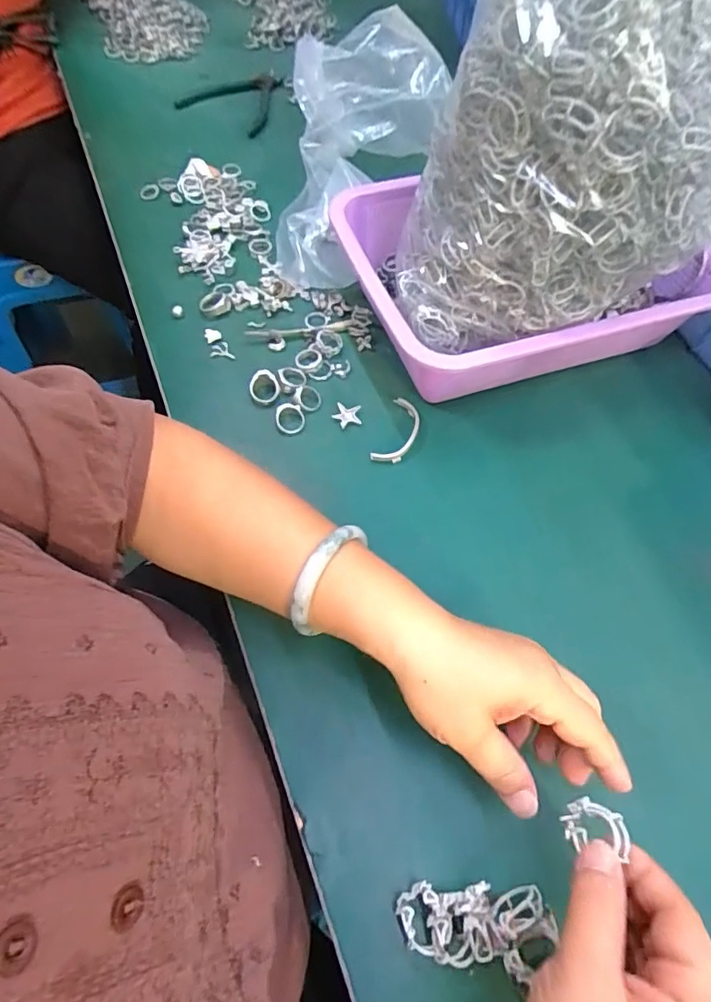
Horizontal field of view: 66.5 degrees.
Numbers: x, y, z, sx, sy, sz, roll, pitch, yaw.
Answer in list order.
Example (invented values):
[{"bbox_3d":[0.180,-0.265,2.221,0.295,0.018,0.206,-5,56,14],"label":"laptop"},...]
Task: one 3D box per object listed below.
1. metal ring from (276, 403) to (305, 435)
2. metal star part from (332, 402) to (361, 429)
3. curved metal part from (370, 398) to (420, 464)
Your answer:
[{"bbox_3d":[-0.053,-0.067,0.443,0.024,0.004,0.027,-1,70,-16],"label":"metal ring"},{"bbox_3d":[-0.007,-0.071,0.449,0.023,0.004,0.023,3,60,-1],"label":"metal star part"},{"bbox_3d":[0.035,-0.056,0.440,0.028,0.005,0.063,20,61,8],"label":"curved metal part"}]

